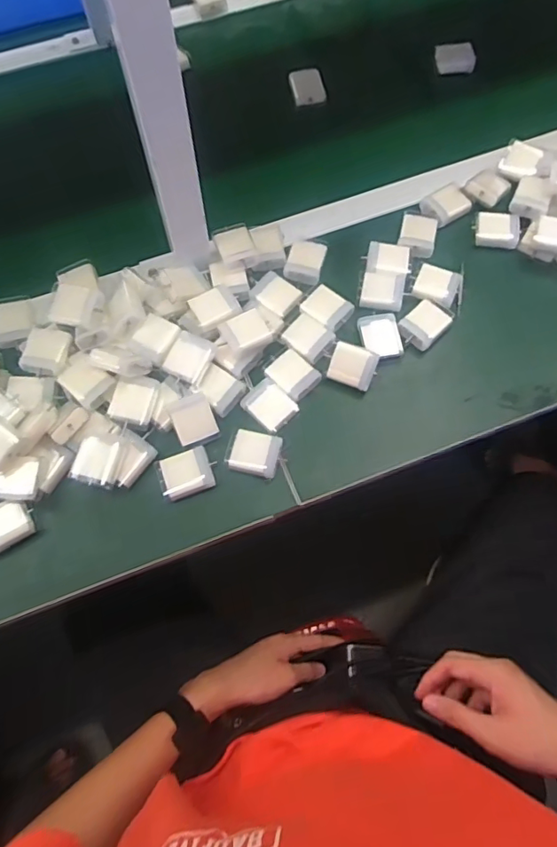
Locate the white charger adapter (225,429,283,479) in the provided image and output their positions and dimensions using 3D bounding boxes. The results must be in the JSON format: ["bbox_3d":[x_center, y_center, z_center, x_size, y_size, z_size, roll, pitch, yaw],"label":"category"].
[{"bbox_3d":[-0.024,0.032,0.543,0.049,0.023,0.044,14,68,7],"label":"white charger adapter"}]

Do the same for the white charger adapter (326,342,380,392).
[{"bbox_3d":[0.079,-0.061,0.566,0.047,0.015,0.042,18,104,4],"label":"white charger adapter"}]

